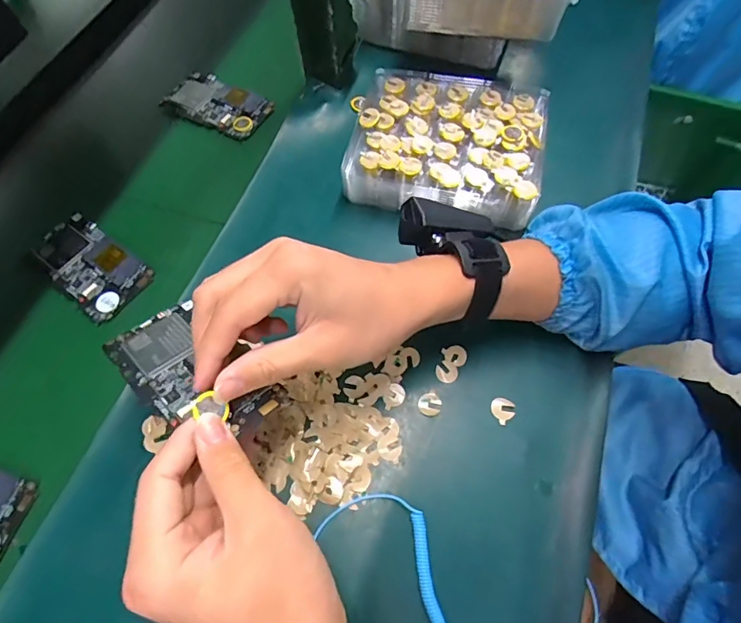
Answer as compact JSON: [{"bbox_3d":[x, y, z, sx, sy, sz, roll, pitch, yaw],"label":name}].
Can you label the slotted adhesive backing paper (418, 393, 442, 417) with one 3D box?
[{"bbox_3d":[0.046,0.071,0.349,0.017,0.004,0.017,-22,64,-9],"label":"slotted adhesive backing paper"}]

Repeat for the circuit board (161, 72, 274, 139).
[{"bbox_3d":[-0.176,-0.238,0.520,0.129,0.006,0.067,26,67,15],"label":"circuit board"}]

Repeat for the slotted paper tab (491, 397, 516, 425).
[{"bbox_3d":[0.100,0.074,0.347,0.017,0.004,0.017,-1,63,2],"label":"slotted paper tab"}]

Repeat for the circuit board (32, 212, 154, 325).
[{"bbox_3d":[-0.265,-0.045,0.428,0.125,0.005,0.063,35,70,18],"label":"circuit board"}]

